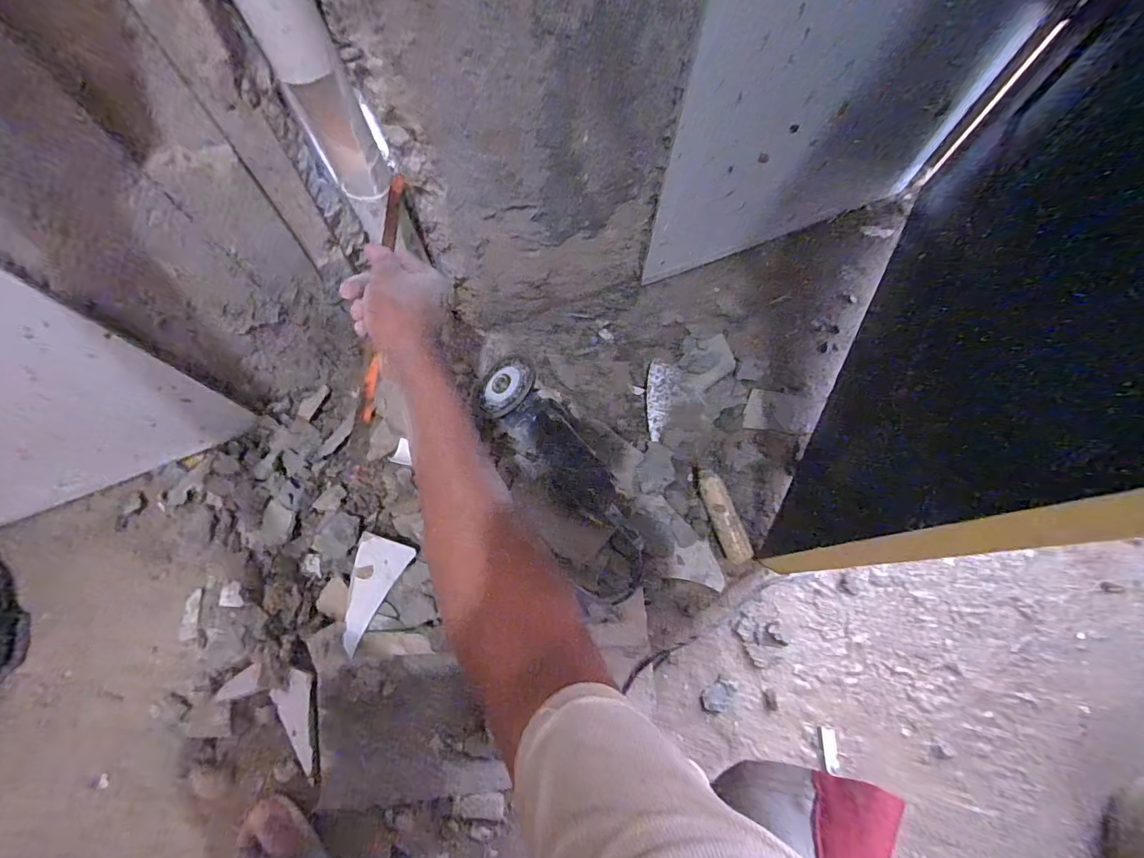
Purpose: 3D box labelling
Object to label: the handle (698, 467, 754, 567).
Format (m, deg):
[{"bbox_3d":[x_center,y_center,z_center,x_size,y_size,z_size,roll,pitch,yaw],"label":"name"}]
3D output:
[{"bbox_3d":[0.201,0.117,0.669,0.036,0.031,0.124,-16,72,-5],"label":"handle"}]

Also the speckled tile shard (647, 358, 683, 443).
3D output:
[{"bbox_3d":[0.131,-0.040,0.721,0.047,0.007,0.115,8,85,3],"label":"speckled tile shard"}]

